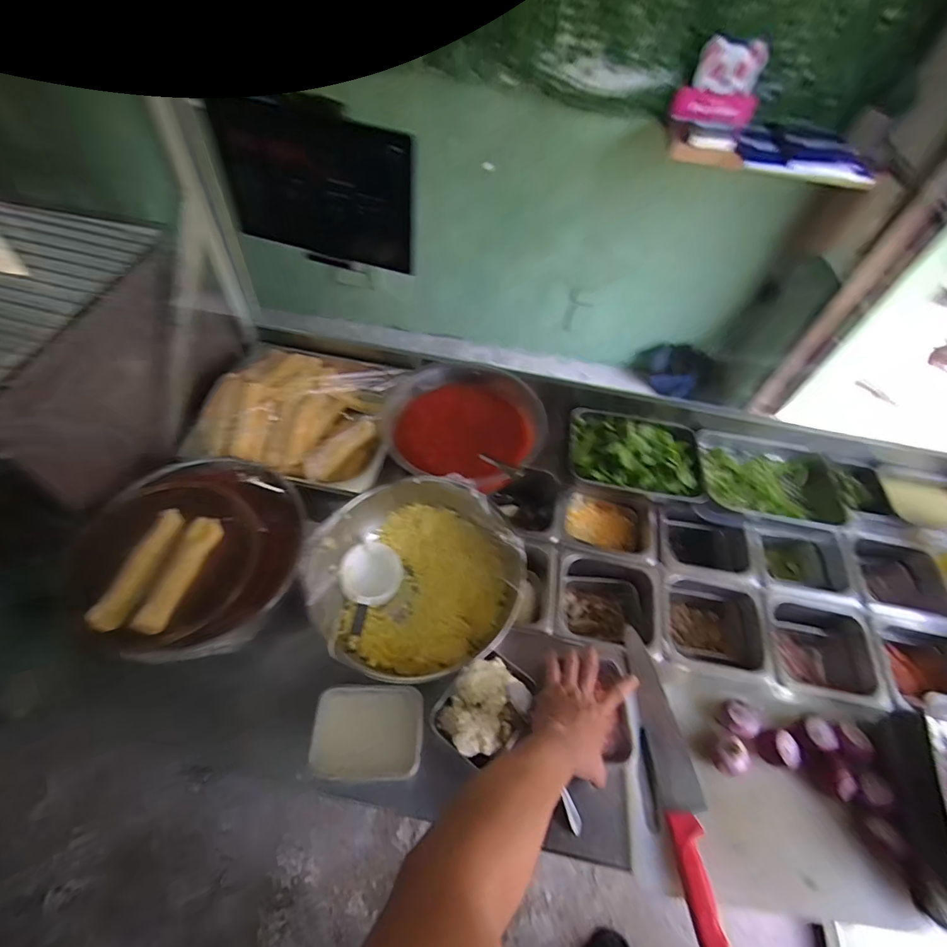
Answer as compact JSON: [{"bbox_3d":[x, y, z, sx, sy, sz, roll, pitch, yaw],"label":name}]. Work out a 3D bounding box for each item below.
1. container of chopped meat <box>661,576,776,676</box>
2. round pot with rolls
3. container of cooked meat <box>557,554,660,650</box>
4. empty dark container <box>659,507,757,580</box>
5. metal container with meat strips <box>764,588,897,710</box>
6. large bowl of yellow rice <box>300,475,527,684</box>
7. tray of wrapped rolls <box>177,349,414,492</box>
[{"bbox_3d":[0.397,0.266,0.799,0.172,0.090,0.163,10,56,3],"label":"container of chopped meat"},{"bbox_3d":[-0.401,0.113,0.688,0.285,0.142,0.295,2,56,-3],"label":"round pot with rolls"},{"bbox_3d":[0.224,0.231,0.804,0.172,0.090,0.156,9,56,2],"label":"container of cooked meat"},{"bbox_3d":[0.429,0.147,0.886,0.177,0.104,0.117,9,56,2],"label":"empty dark container"},{"bbox_3d":[0.571,0.309,0.796,0.180,0.110,0.168,10,56,3],"label":"metal container with meat strips"},{"bbox_3d":[-0.084,0.164,0.706,0.290,0.118,0.271,2,56,-3],"label":"large bowl of yellow rice"},{"bbox_3d":[-0.318,-0.120,0.881,0.323,0.094,0.319,8,56,1],"label":"tray of wrapped rolls"}]

